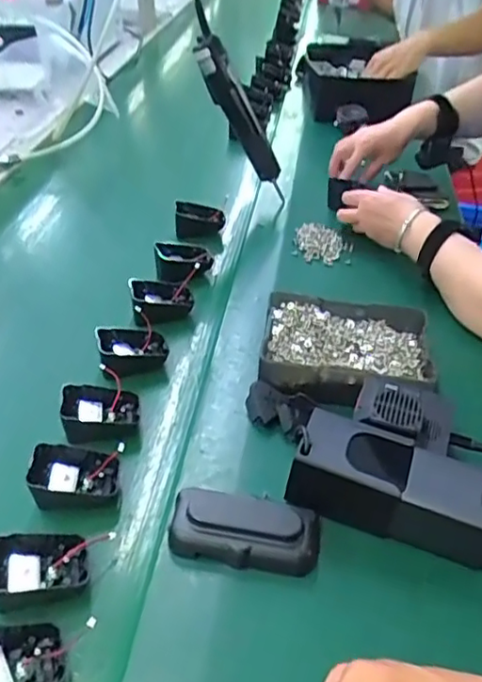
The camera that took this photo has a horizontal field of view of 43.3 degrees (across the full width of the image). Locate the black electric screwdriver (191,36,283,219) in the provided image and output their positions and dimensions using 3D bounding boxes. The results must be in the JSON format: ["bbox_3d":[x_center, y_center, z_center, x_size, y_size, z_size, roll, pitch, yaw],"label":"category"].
[{"bbox_3d":[0.009,-0.284,0.824,0.040,0.248,0.034,-23,37,13],"label":"black electric screwdriver"}]

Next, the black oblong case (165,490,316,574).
[{"bbox_3d":[0.003,0.138,0.445,0.105,0.032,0.047,5,39,7],"label":"black oblong case"}]

